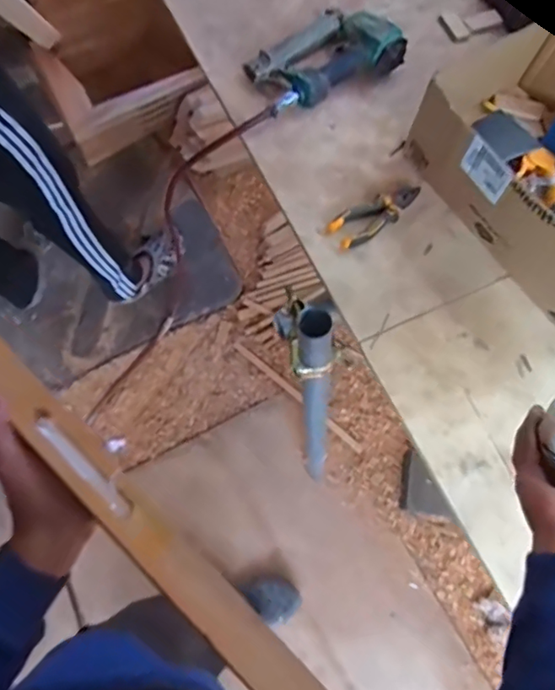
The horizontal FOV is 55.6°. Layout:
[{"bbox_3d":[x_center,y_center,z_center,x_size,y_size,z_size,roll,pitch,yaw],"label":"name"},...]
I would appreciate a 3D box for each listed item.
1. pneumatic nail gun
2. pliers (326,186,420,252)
[{"bbox_3d":[0.077,-0.479,0.881,0.248,0.059,0.154,-30,72,-11],"label":"pneumatic nail gun"},{"bbox_3d":[0.152,-0.198,0.798,0.158,0.021,0.052,-29,72,-11],"label":"pliers"}]

